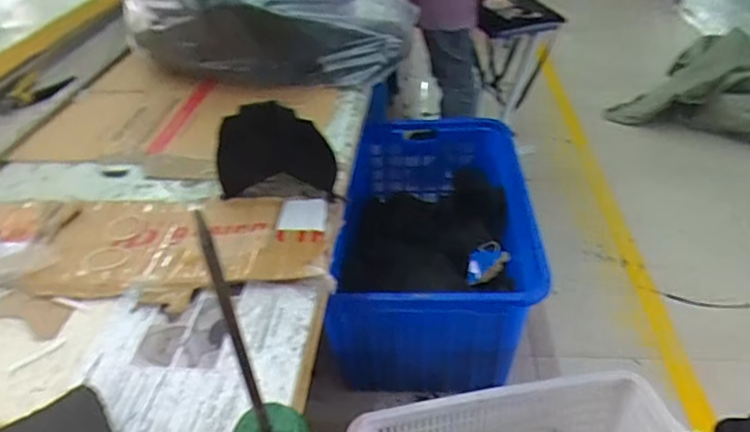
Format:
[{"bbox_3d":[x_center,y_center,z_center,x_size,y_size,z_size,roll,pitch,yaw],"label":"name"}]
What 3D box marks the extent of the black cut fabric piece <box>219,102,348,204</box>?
[{"bbox_3d":[-0.125,-0.082,0.698,0.162,0.127,0.041,8,37,14],"label":"black cut fabric piece"}]

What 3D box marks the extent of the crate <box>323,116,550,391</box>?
[{"bbox_3d":[0.143,0.070,1.447,0.493,0.338,0.742,0,38,7],"label":"crate"}]

